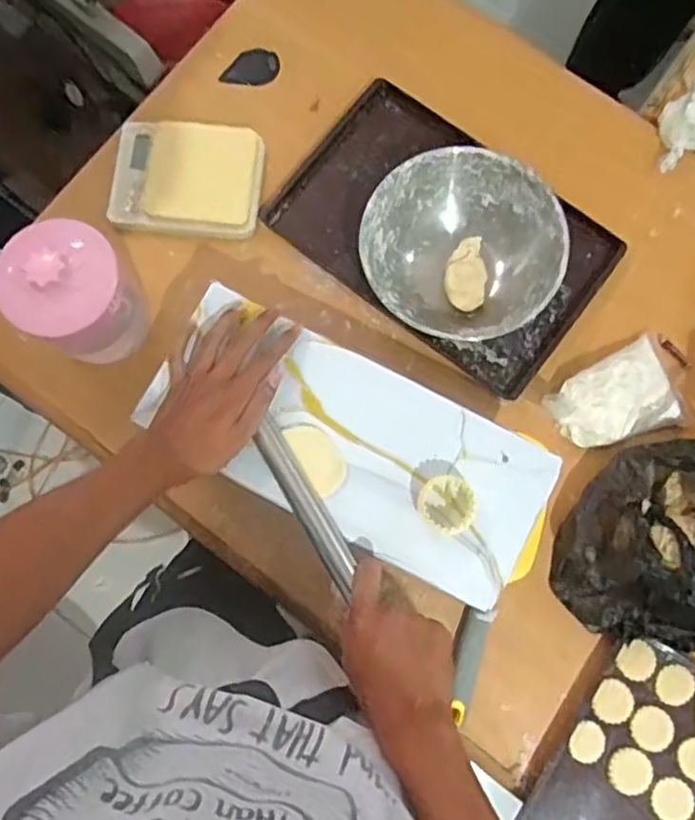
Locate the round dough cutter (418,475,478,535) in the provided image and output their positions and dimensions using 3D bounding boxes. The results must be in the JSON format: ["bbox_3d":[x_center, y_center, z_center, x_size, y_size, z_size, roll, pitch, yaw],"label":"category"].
[{"bbox_3d":[0.090,0.084,0.601,0.053,0.026,0.052,0,79,1],"label":"round dough cutter"}]

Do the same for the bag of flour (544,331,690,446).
[{"bbox_3d":[0.309,-0.015,0.747,0.162,0.041,0.101,-29,80,-5],"label":"bag of flour"}]

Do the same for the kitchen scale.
[{"bbox_3d":[-0.194,-0.277,0.817,0.179,0.040,0.134,6,79,2],"label":"kitchen scale"}]

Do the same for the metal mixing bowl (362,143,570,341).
[{"bbox_3d":[0.128,-0.181,0.764,0.211,0.079,0.206,0,79,1],"label":"metal mixing bowl"}]

